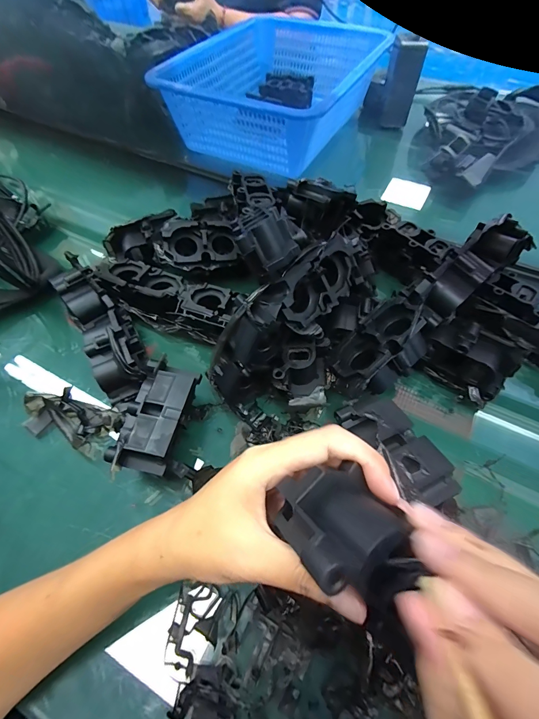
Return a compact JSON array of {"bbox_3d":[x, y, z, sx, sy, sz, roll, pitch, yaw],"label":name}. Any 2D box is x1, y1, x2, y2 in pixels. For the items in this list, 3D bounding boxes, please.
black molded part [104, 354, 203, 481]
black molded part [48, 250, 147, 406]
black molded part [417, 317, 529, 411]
[{"bbox_3d":[-0.100,0.056,0.314,0.053,0.045,0.104,12,59,7],"label":"black molded part"},{"bbox_3d":[-0.184,-0.038,0.371,0.056,0.044,0.187,-29,62,-17],"label":"black molded part"},{"bbox_3d":[0.203,-0.002,0.344,0.081,0.048,0.047,38,65,22],"label":"black molded part"}]

